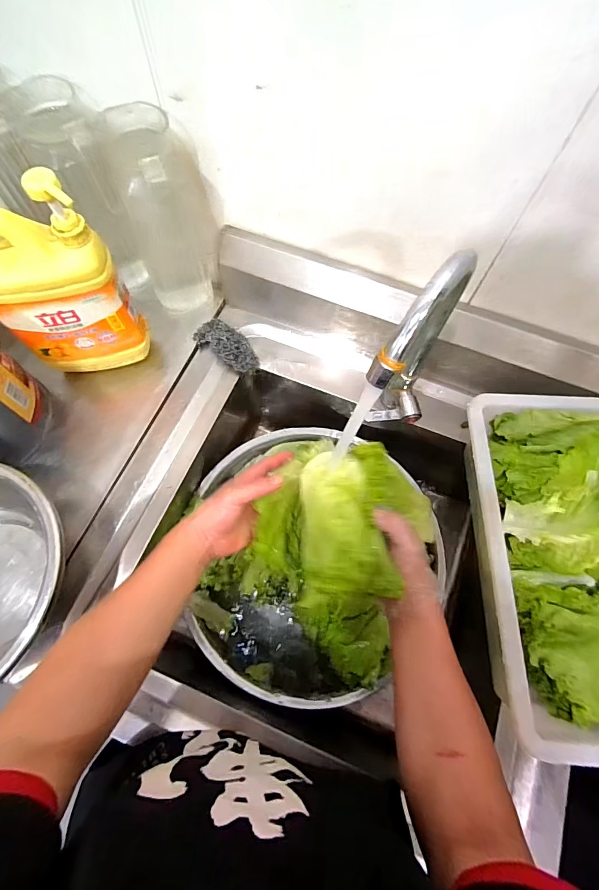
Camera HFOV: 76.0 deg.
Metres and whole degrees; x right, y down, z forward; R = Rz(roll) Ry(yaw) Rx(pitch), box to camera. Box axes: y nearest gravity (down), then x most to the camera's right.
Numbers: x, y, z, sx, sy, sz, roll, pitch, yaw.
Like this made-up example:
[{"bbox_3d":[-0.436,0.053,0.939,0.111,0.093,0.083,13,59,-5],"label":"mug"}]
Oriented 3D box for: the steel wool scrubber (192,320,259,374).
[{"bbox_3d":[-0.103,-0.143,0.561,0.094,0.030,0.043,37,71,-5],"label":"steel wool scrubber"}]

